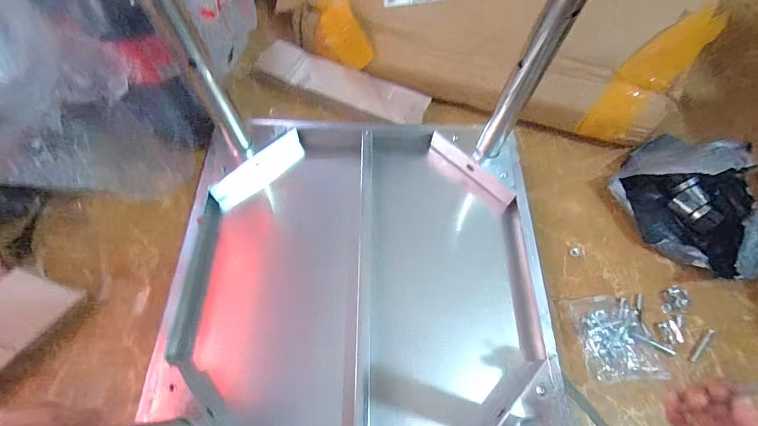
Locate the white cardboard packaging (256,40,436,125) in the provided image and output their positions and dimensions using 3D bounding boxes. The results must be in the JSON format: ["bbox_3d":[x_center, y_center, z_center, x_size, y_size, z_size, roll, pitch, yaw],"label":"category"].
[{"bbox_3d":[-0.065,-0.234,0.642,0.315,0.016,0.078,25,64,9],"label":"white cardboard packaging"}]

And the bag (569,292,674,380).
[{"bbox_3d":[0.319,0.169,0.482,0.096,0.018,0.110,-8,64,-7],"label":"bag"}]

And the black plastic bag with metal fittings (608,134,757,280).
[{"bbox_3d":[0.487,-0.027,0.529,0.176,0.109,0.216,-40,71,-21],"label":"black plastic bag with metal fittings"}]

